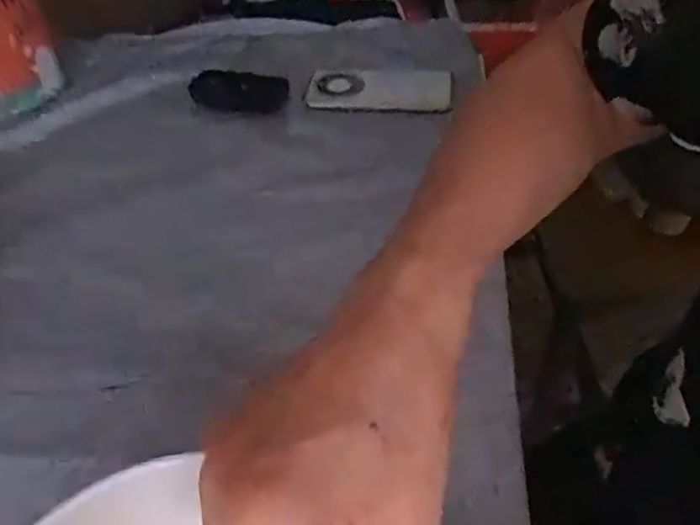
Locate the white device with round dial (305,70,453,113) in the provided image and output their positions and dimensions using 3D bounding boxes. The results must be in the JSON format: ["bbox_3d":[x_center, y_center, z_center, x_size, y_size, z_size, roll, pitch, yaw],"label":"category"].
[{"bbox_3d":[0.036,-0.202,0.718,0.165,0.013,0.082,-2,46,4],"label":"white device with round dial"}]

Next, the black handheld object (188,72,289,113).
[{"bbox_3d":[-0.129,-0.191,0.703,0.115,0.024,0.068,9,48,14],"label":"black handheld object"}]

